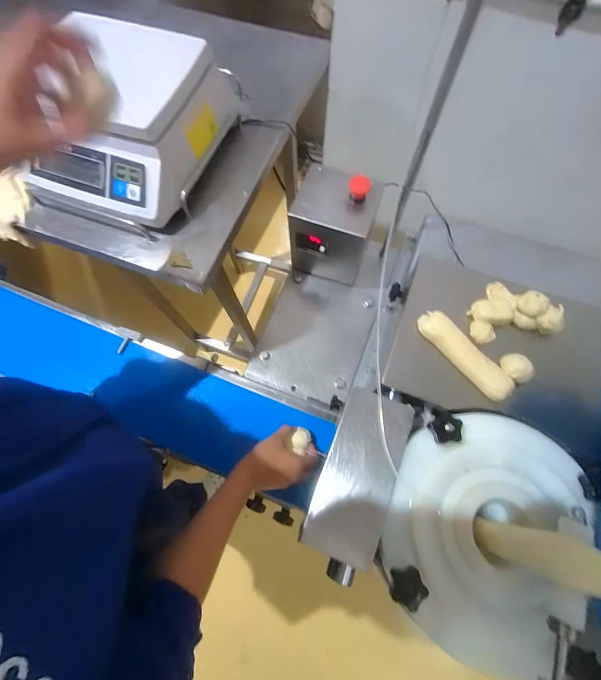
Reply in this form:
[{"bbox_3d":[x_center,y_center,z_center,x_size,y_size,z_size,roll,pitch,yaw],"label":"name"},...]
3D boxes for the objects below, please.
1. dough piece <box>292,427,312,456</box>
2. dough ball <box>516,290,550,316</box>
[{"bbox_3d":[0.001,0.172,0.567,0.030,0.031,0.044,23,72,9],"label":"dough piece"},{"bbox_3d":[0.323,-0.048,0.467,0.032,0.030,0.034,0,70,1],"label":"dough ball"}]

